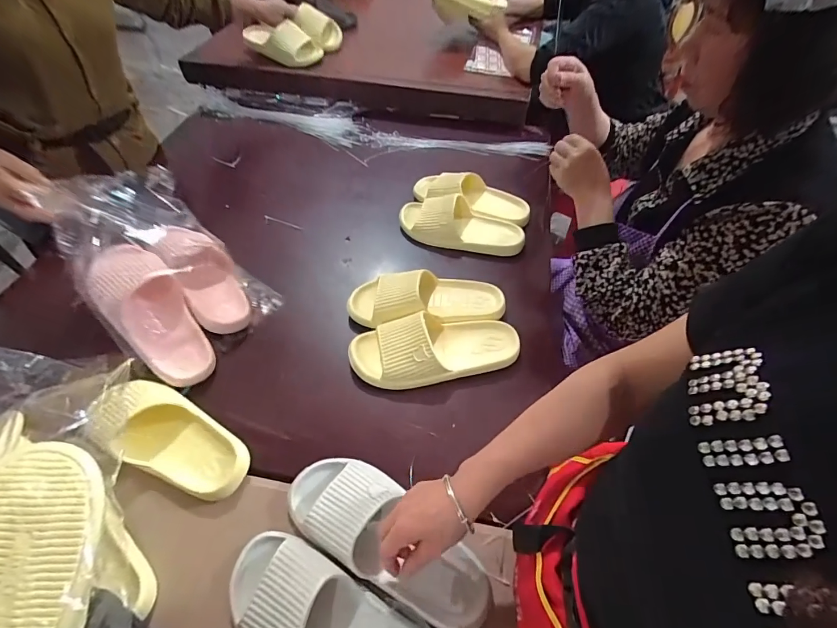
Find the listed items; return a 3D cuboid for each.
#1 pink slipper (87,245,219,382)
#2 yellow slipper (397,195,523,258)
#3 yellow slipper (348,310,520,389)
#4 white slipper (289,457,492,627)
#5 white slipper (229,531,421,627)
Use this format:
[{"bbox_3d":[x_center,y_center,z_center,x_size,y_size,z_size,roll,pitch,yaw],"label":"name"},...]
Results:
[{"bbox_3d":[-0.411,-0.010,0.626,0.110,0.058,0.257,-34,79,-25],"label":"pink slipper"},{"bbox_3d":[0.085,-0.180,0.812,0.259,0.064,0.107,14,52,9],"label":"yellow slipper"},{"bbox_3d":[0.025,0.046,0.638,0.266,0.060,0.111,-8,52,-8],"label":"yellow slipper"},{"bbox_3d":[-0.036,0.251,0.467,0.259,0.061,0.105,30,57,16],"label":"white slipper"},{"bbox_3d":[-0.097,0.317,0.411,0.241,0.052,0.098,25,55,17],"label":"white slipper"}]

